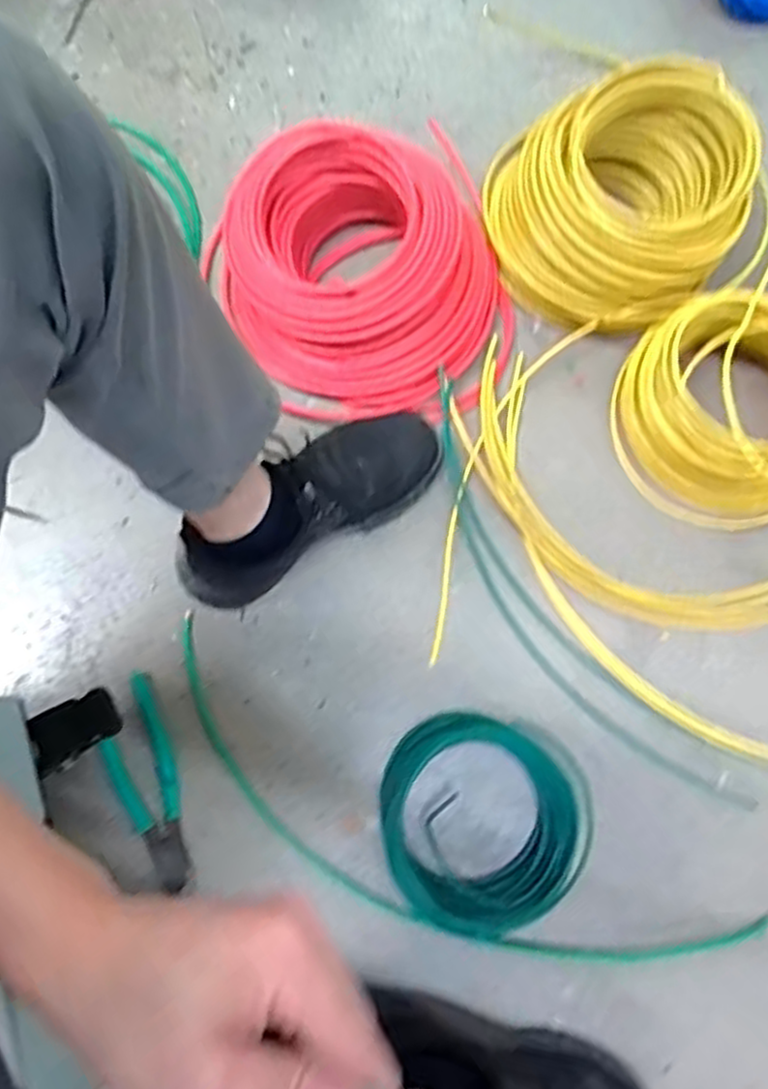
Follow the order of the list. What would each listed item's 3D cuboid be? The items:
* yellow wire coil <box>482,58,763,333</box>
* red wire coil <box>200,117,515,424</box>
[{"bbox_3d":[0.232,-0.339,0.761,0.226,0.131,0.213,0,79,0],"label":"yellow wire coil"},{"bbox_3d":[-0.020,-0.267,0.750,0.291,0.121,0.268,-9,79,-2],"label":"red wire coil"}]

